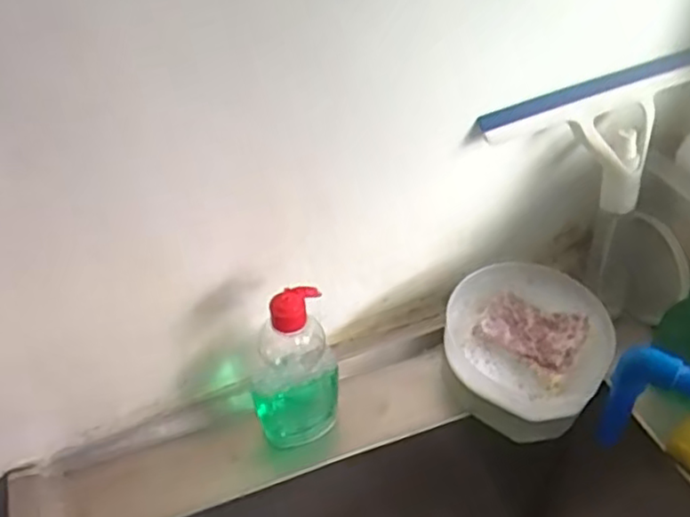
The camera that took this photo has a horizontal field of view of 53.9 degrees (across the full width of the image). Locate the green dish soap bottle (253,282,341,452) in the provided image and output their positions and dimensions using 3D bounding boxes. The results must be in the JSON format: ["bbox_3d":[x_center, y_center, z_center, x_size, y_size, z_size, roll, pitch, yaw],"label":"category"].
[{"bbox_3d":[-0.041,0.090,0.545,0.068,0.156,0.042,-13,46,-11],"label":"green dish soap bottle"}]

